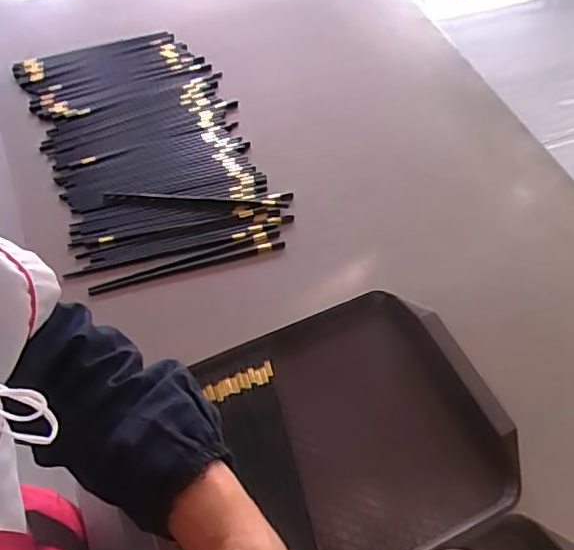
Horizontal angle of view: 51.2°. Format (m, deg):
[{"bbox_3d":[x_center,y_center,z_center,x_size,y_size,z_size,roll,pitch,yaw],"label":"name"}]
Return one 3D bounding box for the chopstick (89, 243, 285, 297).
[{"bbox_3d":[-0.131,-0.012,0.800,0.262,0.006,0.012,-14,58,-10],"label":"chopstick"}]

